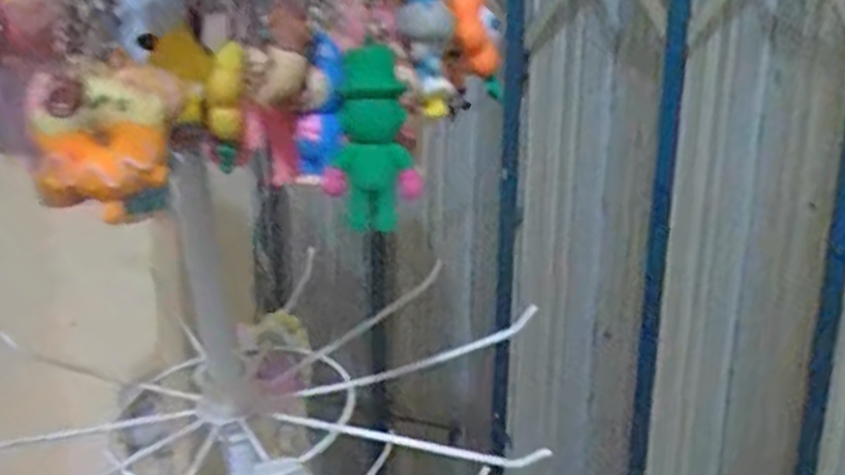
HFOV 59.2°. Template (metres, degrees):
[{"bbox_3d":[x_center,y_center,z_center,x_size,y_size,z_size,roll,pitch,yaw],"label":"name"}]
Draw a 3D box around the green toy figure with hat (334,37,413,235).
[{"bbox_3d":[-0.017,-0.033,0.255,0.022,0.063,0.021,1,14,3],"label":"green toy figure with hat"}]

